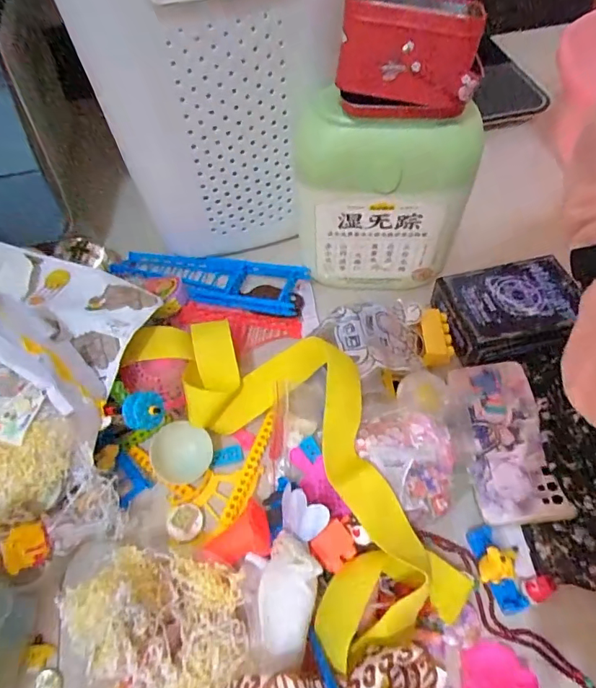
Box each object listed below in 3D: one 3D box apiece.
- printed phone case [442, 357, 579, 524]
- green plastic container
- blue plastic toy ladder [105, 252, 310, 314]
[{"bbox_3d":[0.189,0.083,0.434,0.072,0.010,0.159,-9,48,13],"label":"printed phone case"},{"bbox_3d":[0.083,-0.158,0.493,0.160,0.197,0.092,1,56,3],"label":"green plastic container"},{"bbox_3d":[-0.108,-0.082,0.562,0.232,0.033,0.072,15,58,12],"label":"blue plastic toy ladder"}]

